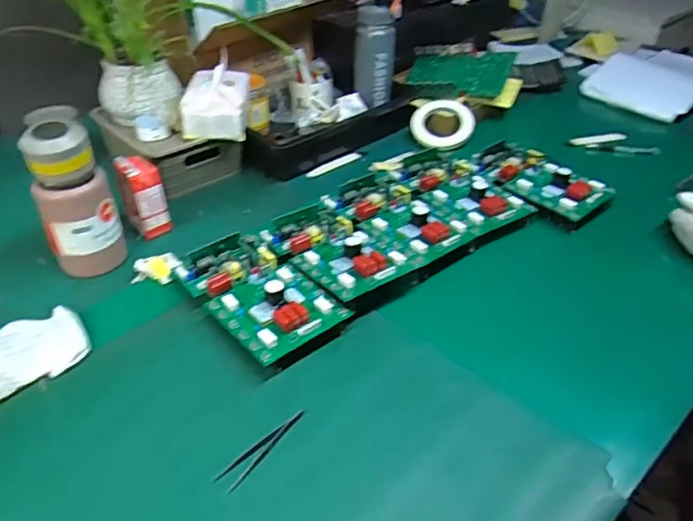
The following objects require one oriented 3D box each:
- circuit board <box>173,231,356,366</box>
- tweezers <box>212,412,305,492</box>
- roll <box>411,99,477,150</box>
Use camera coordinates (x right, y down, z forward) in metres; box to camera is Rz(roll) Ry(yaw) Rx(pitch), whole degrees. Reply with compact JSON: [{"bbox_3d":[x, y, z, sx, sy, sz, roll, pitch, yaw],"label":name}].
[{"bbox_3d":[-0.112,0.041,0.715,0.127,0.050,0.215,-28,46,-31],"label":"circuit board"},{"bbox_3d":[-0.083,0.188,0.567,0.103,0.004,0.023,-39,51,-22],"label":"tweezers"},{"bbox_3d":[0.187,-0.261,1.078,0.114,0.015,0.120,-4,64,9],"label":"roll"}]

